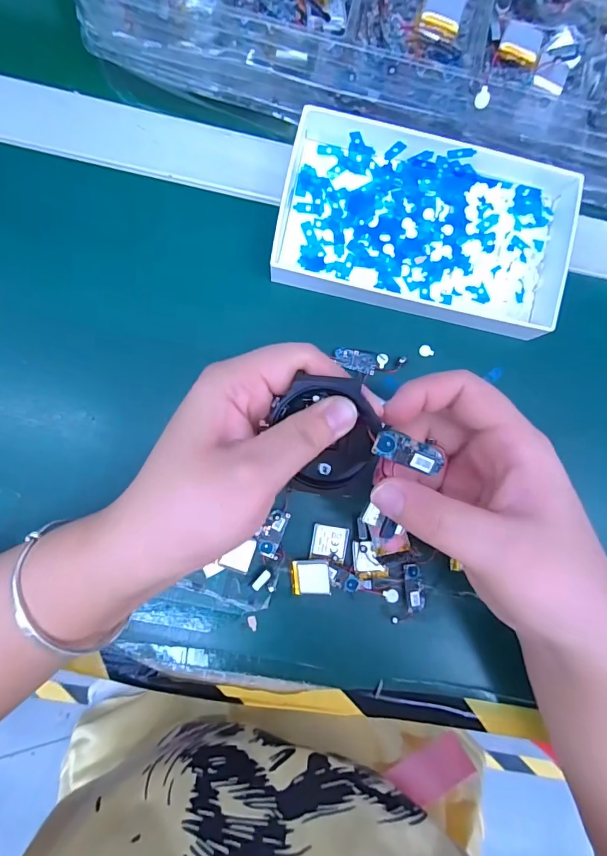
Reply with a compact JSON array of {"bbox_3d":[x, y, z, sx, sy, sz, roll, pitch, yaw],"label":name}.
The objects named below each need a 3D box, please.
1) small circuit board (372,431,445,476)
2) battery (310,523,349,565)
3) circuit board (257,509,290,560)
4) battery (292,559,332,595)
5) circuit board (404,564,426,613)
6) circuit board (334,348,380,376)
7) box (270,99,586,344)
[{"bbox_3d":[0.042,0.010,0.170,0.027,0.006,0.011,21,86,11],"label":"small circuit board"},{"bbox_3d":[0.016,0.070,0.256,0.021,0.004,0.021,10,87,-3],"label":"battery"},{"bbox_3d":[-0.019,0.064,0.256,0.015,0.004,0.028,17,86,-3],"label":"circuit board"},{"bbox_3d":[0.004,0.089,0.252,0.022,0.004,0.021,-2,95,11],"label":"battery"},{"bbox_3d":[0.068,0.098,0.259,0.012,0.004,0.028,-6,88,-4],"label":"circuit board"},{"bbox_3d":[0.033,-0.042,0.268,0.028,0.004,0.013,10,87,-3],"label":"circuit board"},{"bbox_3d":[0.078,-0.124,0.265,0.181,0.027,0.103,14,86,-3],"label":"box"}]

